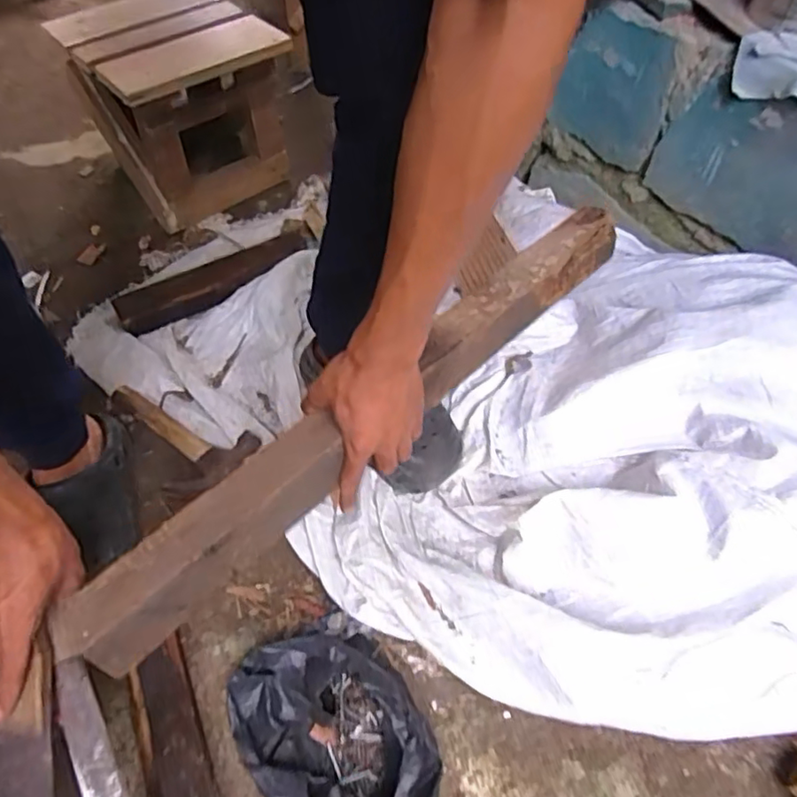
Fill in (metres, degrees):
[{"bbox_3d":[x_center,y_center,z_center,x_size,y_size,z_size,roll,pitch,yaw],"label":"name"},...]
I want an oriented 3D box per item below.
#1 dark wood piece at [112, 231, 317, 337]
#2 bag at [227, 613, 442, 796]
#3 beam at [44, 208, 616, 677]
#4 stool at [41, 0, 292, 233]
[{"bbox_3d":[-0.281,-0.191,0.946,0.325,0.043,0.073,-26,59,-21],"label":"dark wood piece"},{"bbox_3d":[-0.061,0.315,0.557,0.159,0.080,0.222,-25,59,-21],"label":"bag"},{"bbox_3d":[0.000,-0.004,0.550,0.630,0.056,0.060,-39,65,-23],"label":"beam"},{"bbox_3d":[-0.386,-0.517,1.049,0.284,0.257,0.331,-35,63,-26],"label":"stool"}]

